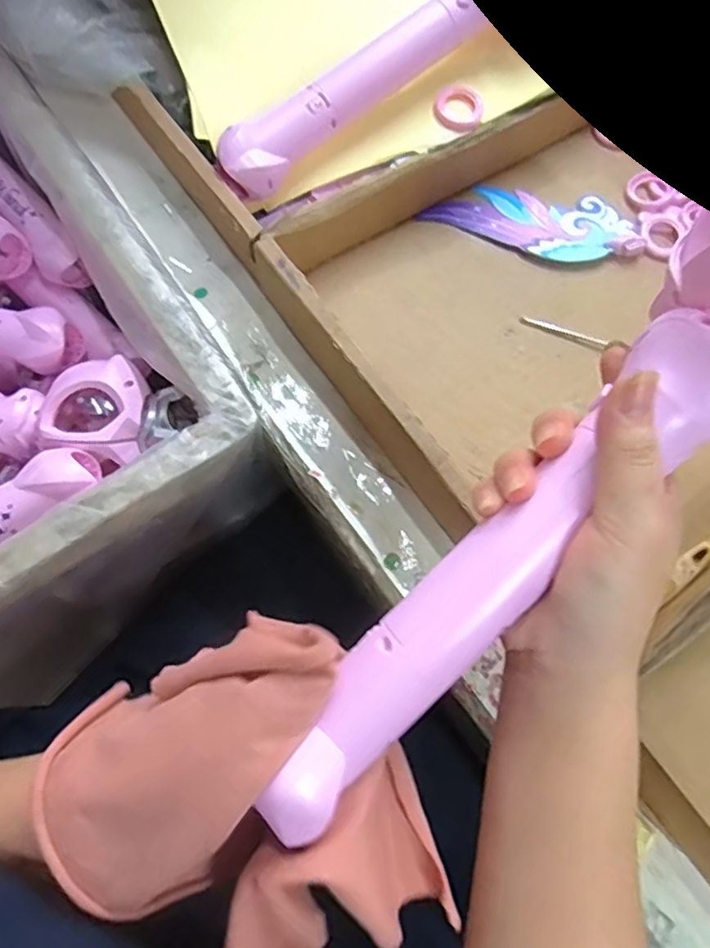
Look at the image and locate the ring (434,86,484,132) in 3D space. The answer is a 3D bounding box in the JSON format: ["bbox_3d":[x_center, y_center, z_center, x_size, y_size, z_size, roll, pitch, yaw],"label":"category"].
[{"bbox_3d":[0.081,-0.284,0.494,0.036,0.012,0.035,1,97,7],"label":"ring"}]

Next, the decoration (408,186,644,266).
[{"bbox_3d":[0.140,-0.198,0.501,0.166,0.005,0.069,9,69,1],"label":"decoration"}]

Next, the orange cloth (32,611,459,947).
[{"bbox_3d":[-0.049,0.143,0.265,0.133,0.108,0.151,-29,73,-13],"label":"orange cloth"}]

